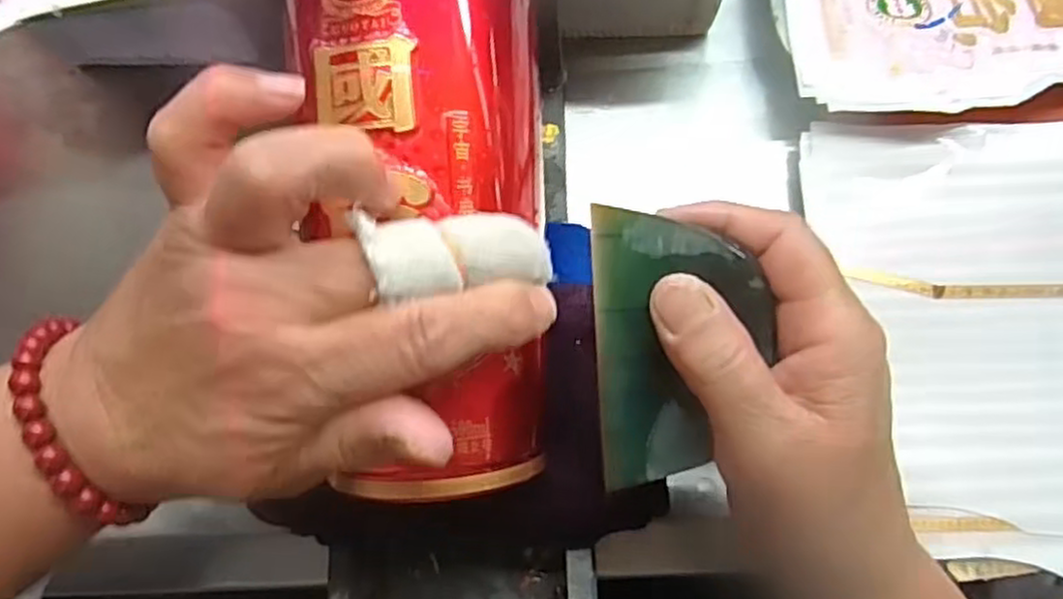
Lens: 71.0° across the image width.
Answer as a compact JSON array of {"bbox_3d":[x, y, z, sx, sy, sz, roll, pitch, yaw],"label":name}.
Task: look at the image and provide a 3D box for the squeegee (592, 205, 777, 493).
[{"bbox_3d":[0.047,0.016,0.235,0.052,0.005,0.087,-2,98,6],"label":"squeegee"}]

